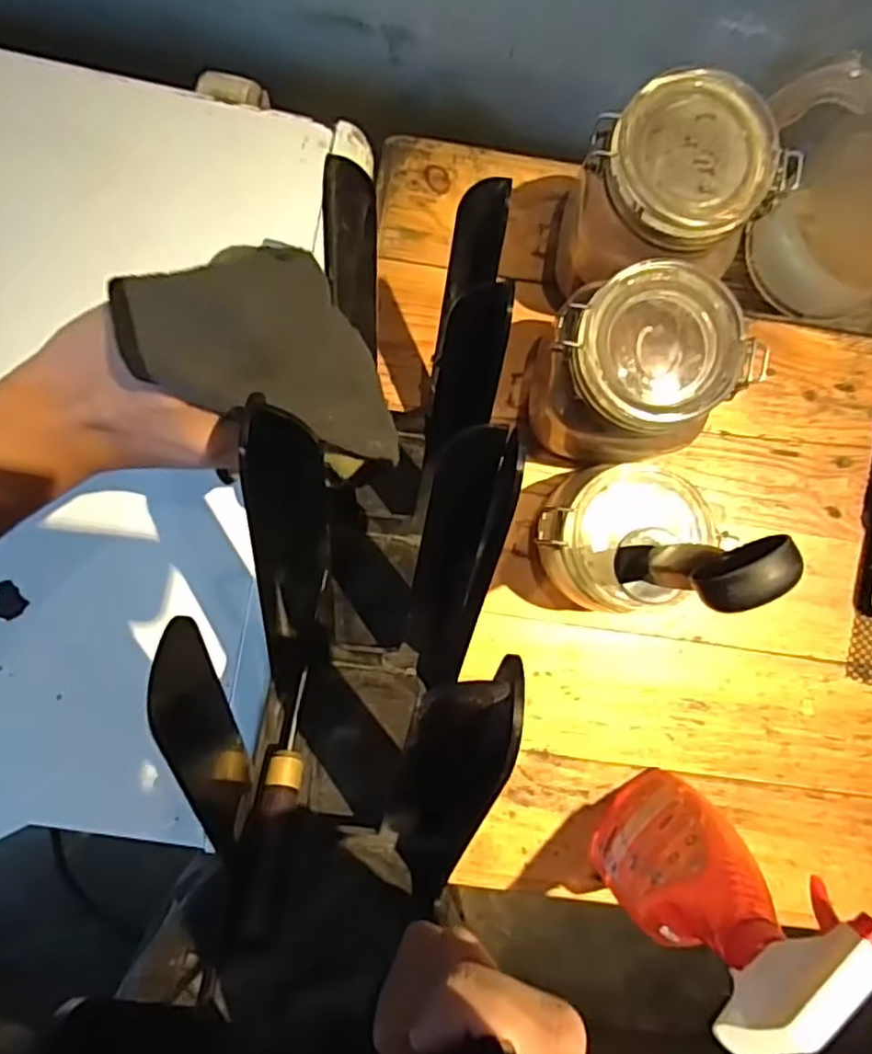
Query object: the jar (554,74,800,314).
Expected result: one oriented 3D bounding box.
[{"bbox_3d":[0.142,-0.209,0.467,0.114,0.153,0.092,-5,87,-4],"label":"jar"}]

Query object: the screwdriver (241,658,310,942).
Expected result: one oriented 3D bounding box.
[{"bbox_3d":[-0.078,0.134,0.347,0.016,0.022,0.129,9,56,-6],"label":"screwdriver"}]

